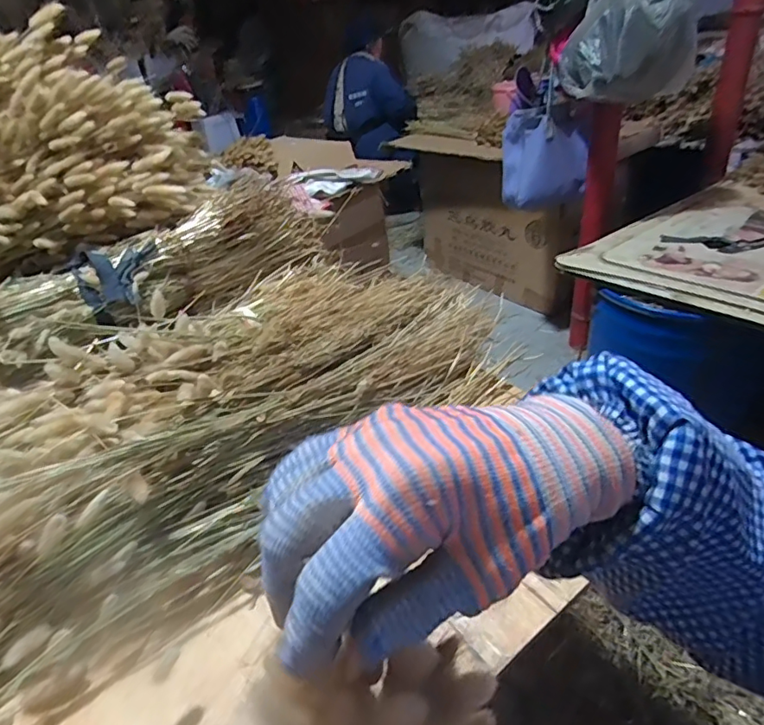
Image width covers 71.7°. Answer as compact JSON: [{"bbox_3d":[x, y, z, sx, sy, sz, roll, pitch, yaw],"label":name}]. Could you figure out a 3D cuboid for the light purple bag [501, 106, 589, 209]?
[{"bbox_3d":[0.474,-0.584,1.537,0.238,0.263,0.129,2,34,13],"label":"light purple bag"}]

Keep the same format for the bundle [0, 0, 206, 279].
[{"bbox_3d":[-0.728,-0.288,0.830,0.861,0.306,0.295,-19,35,-18],"label":"bundle"}]

